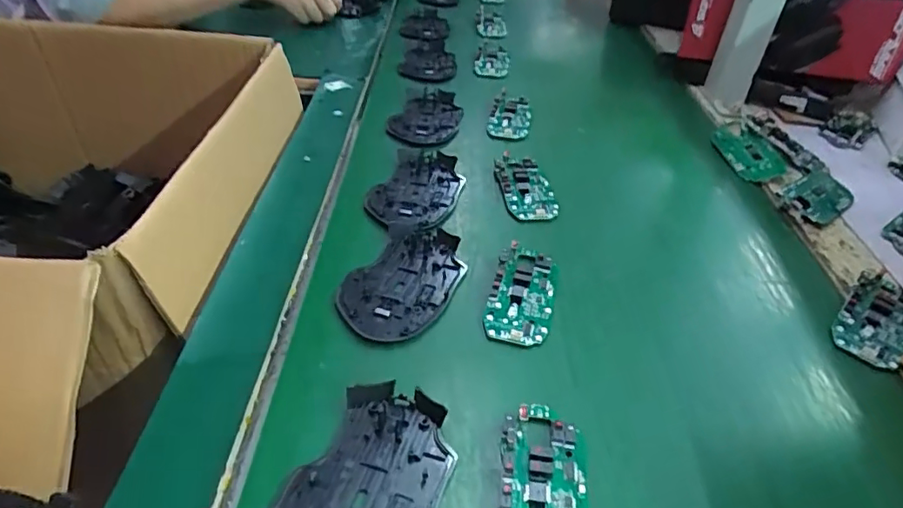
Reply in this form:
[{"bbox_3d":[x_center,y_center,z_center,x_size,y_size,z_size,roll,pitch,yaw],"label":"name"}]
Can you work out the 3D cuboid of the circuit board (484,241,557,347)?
[{"bbox_3d":[0.050,0.028,0.395,0.044,0.011,0.083,10,41,10],"label":"circuit board"}]

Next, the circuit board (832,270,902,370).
[{"bbox_3d":[0.305,0.046,0.397,0.045,0.014,0.084,33,49,31],"label":"circuit board"}]

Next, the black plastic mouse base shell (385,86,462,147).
[{"bbox_3d":[-0.028,-0.148,0.599,0.066,0.011,0.109,12,41,11],"label":"black plastic mouse base shell"}]

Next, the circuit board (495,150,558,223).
[{"bbox_3d":[0.070,-0.063,0.512,0.046,0.014,0.082,-5,41,-9],"label":"circuit board"}]

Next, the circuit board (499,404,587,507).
[{"bbox_3d":[0.048,0.121,0.289,0.044,0.010,0.096,6,41,4],"label":"circuit board"}]

